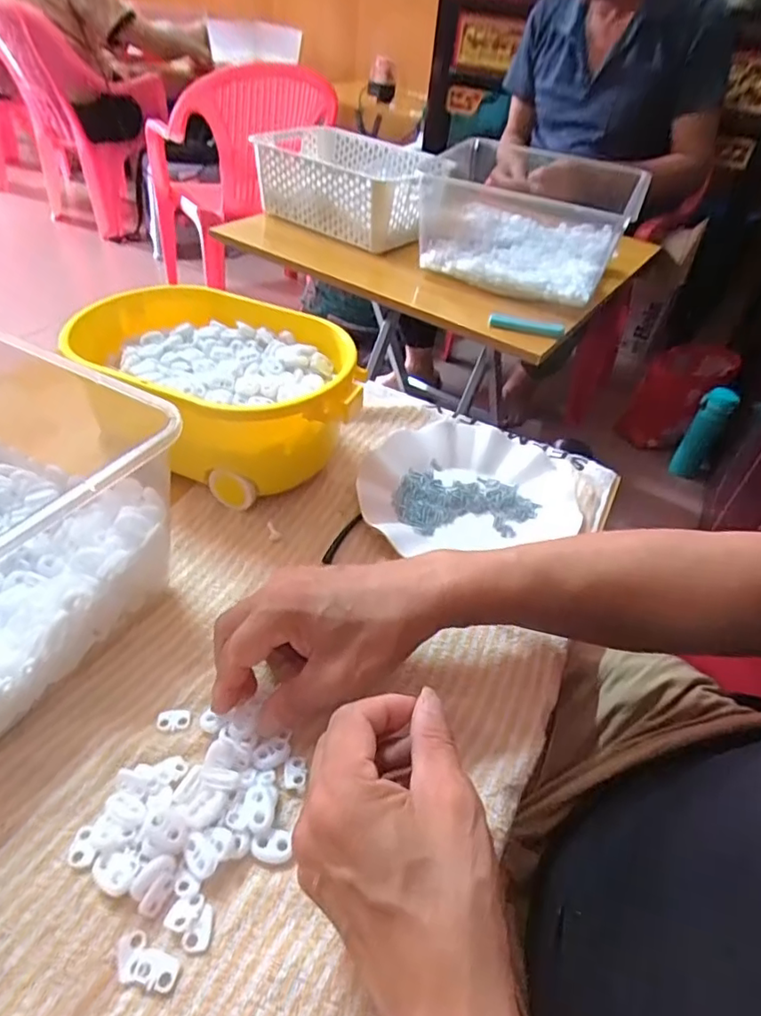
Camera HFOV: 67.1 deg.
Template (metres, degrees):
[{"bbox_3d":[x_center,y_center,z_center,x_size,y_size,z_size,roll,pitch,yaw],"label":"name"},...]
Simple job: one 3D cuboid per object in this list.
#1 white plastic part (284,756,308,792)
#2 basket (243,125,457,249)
[{"bbox_3d":[-0.048,0.149,0.323,0.012,0.004,0.019,-3,45,-7],"label":"white plastic part"},{"bbox_3d":[-0.040,-0.540,0.969,0.291,0.118,0.216,31,48,24],"label":"basket"}]

